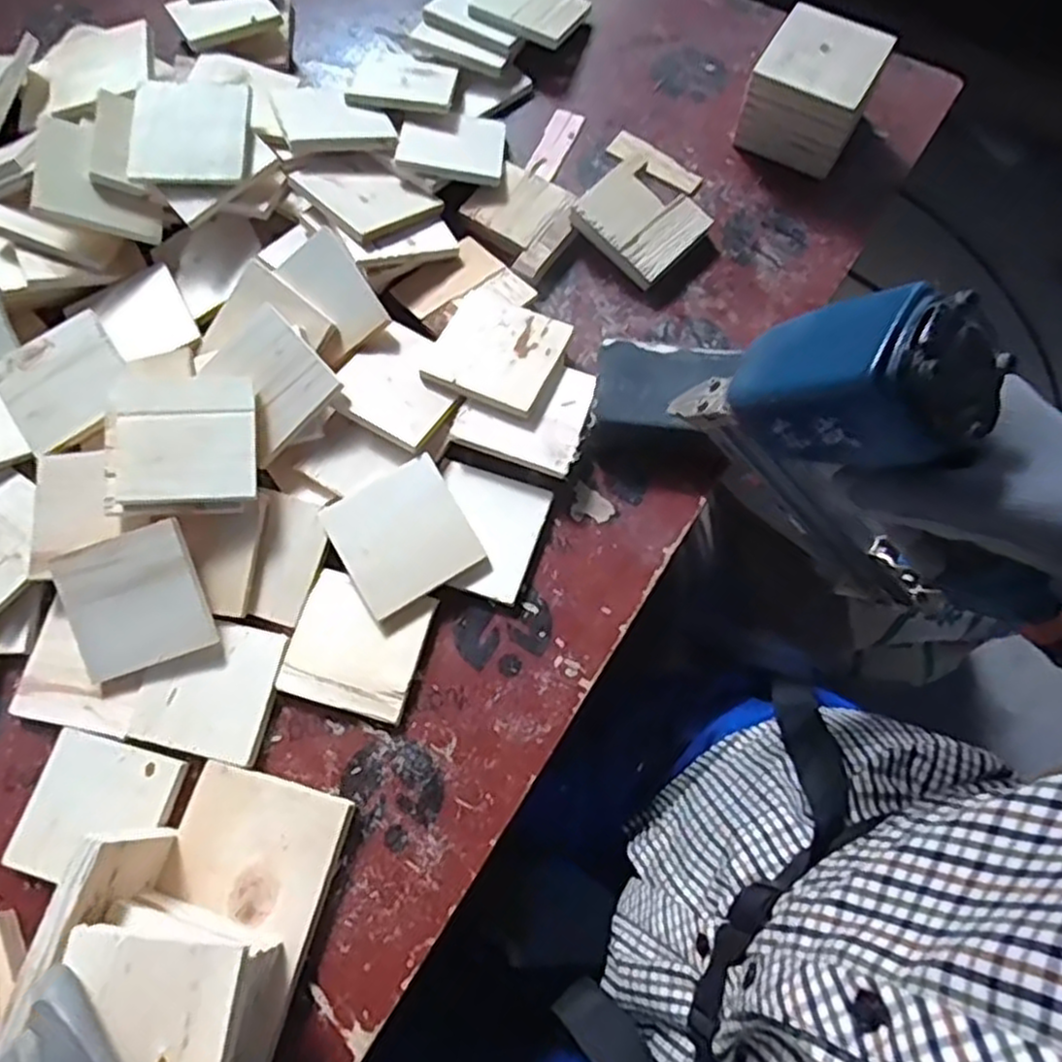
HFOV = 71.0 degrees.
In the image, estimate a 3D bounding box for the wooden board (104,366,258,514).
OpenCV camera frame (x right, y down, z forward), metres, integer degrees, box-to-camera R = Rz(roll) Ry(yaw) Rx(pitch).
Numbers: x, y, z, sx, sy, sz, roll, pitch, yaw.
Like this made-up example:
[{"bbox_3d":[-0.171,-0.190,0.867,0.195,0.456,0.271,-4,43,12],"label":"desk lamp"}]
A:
[{"bbox_3d":[-0.243,-0.064,0.521,0.095,0.014,0.101,1,78,-12],"label":"wooden board"}]

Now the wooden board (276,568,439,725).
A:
[{"bbox_3d":[-0.121,0.080,0.522,0.089,0.011,0.088,15,73,7],"label":"wooden board"}]

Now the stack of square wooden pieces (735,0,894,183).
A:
[{"bbox_3d":[0.239,-0.372,0.635,0.092,0.080,0.081,28,75,11],"label":"stack of square wooden pieces"}]

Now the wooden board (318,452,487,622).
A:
[{"bbox_3d":[-0.090,0.003,0.524,0.087,0.005,0.087,-30,84,-10],"label":"wooden board"}]

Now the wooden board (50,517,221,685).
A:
[{"bbox_3d":[-0.271,0.049,0.511,0.091,0.013,0.090,-19,94,-1],"label":"wooden board"}]

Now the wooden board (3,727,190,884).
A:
[{"bbox_3d":[-0.285,0.184,0.489,0.091,0.012,0.088,12,72,6],"label":"wooden board"}]

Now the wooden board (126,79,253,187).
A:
[{"bbox_3d":[-0.270,-0.318,0.592,0.088,0.010,0.087,2,83,-6],"label":"wooden board"}]

